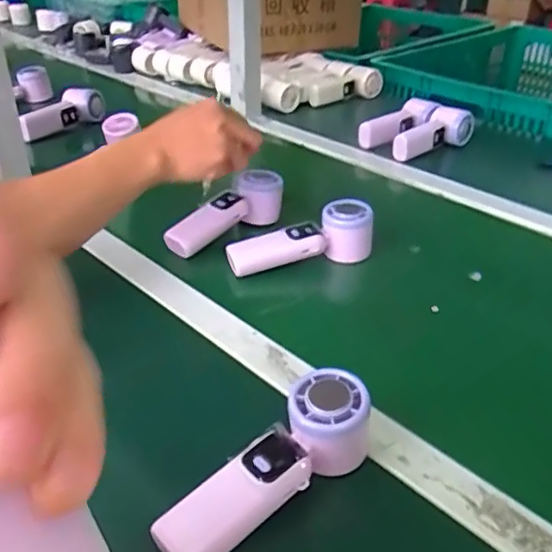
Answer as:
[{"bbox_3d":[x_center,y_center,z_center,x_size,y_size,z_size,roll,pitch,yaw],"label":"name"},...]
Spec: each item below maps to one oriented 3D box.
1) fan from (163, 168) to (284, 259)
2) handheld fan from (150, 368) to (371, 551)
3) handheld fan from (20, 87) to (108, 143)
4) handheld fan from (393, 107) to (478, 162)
[{"bbox_3d":[-0.059,-0.071,0.725,0.165,0.056,0.049,-33,45,-25],"label":"fan"},{"bbox_3d":[-0.002,0.124,0.389,0.162,0.057,0.049,-26,42,-38],"label":"handheld fan"},{"bbox_3d":[-0.384,-0.294,1.056,0.062,0.061,0.174,16,34,20],"label":"handheld fan"},{"bbox_3d":[0.256,-0.223,0.962,0.060,0.067,0.170,26,39,32],"label":"handheld fan"}]

